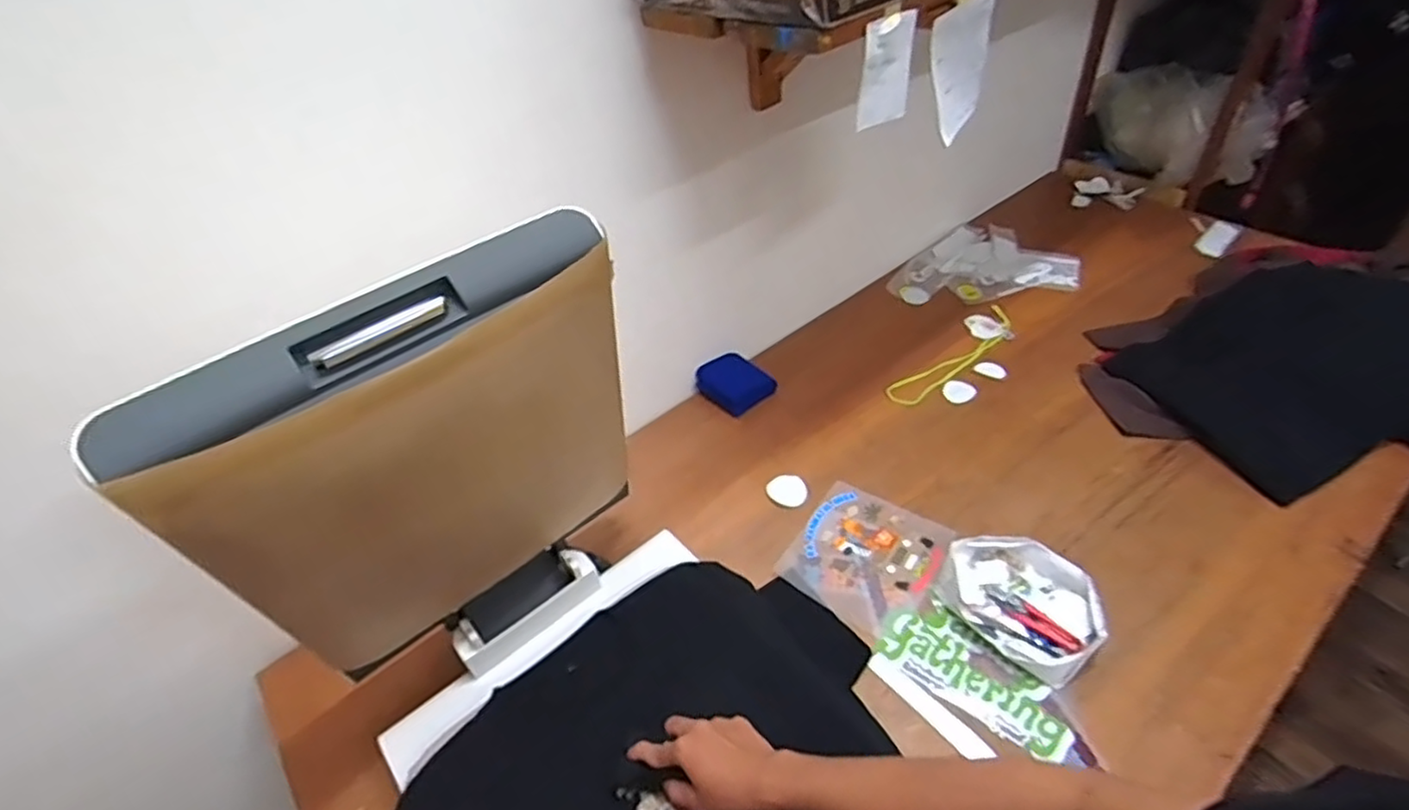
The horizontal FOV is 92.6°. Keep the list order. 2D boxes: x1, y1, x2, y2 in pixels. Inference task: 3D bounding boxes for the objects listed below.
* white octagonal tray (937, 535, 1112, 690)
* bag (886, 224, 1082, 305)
[{"bbox_3d":[0.412,0.250,0.877,0.147,0.041,0.198,-36,51,-27],"label":"white octagonal tray"},{"bbox_3d":[0.582,-0.311,1.449,0.371,0.035,0.237,-6,43,1],"label":"bag"}]

